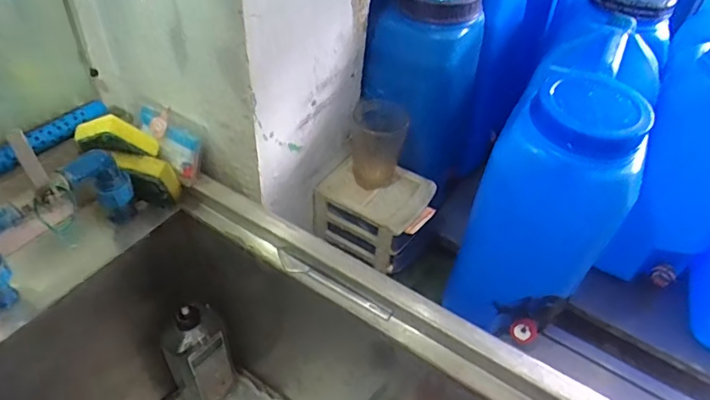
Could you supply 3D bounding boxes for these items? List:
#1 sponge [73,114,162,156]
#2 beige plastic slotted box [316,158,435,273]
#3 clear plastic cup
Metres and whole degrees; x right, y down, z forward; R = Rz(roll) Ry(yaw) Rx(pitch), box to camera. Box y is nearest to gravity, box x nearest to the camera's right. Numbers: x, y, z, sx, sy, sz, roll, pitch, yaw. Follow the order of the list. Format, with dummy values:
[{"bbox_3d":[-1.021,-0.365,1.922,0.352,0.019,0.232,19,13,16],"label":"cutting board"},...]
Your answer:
[{"bbox_3d":[-0.303,-0.084,0.639,0.102,0.050,0.044,10,43,-15],"label":"sponge"},{"bbox_3d":[0.039,0.019,0.866,0.181,0.104,0.134,24,48,18],"label":"beige plastic slotted box"},{"bbox_3d":[0.036,-0.093,0.829,0.083,0.116,0.086,3,45,-3],"label":"clear plastic cup"}]

